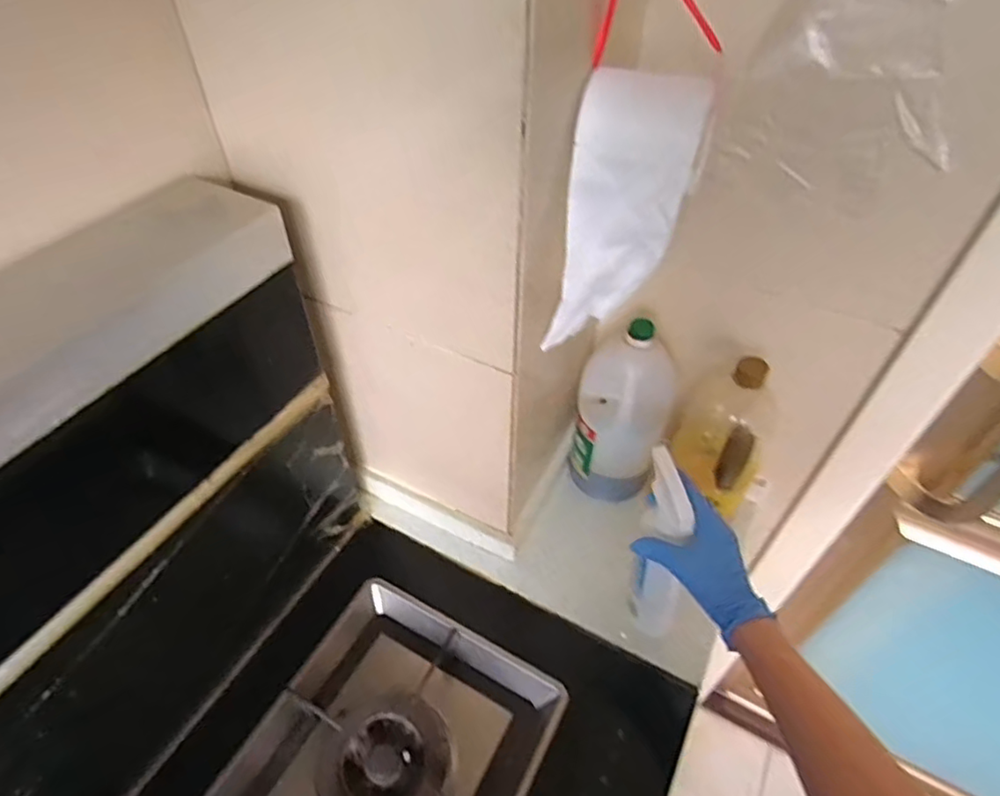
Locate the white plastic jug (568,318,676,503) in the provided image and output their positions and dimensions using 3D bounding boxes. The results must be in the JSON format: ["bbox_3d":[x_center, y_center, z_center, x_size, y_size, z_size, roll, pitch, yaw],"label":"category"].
[{"bbox_3d":[0.160,0.017,0.784,0.116,0.276,0.106,18,48,15],"label":"white plastic jug"}]

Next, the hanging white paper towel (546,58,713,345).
[{"bbox_3d":[0.103,-0.148,0.512,0.095,0.224,0.061,13,47,10],"label":"hanging white paper towel"}]

